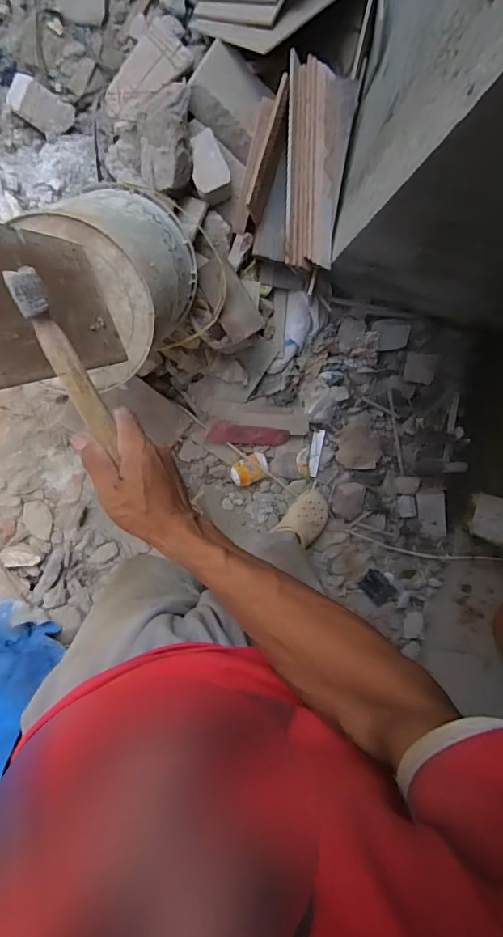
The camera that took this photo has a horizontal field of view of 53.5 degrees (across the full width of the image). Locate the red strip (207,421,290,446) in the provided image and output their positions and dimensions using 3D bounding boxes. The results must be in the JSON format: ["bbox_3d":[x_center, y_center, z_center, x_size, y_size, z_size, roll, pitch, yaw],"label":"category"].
[{"bbox_3d":[-0.006,-0.090,1.330,0.226,0.037,0.056,2,98,-29],"label":"red strip"}]

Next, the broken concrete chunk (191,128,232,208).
[{"bbox_3d":[-0.081,-0.627,1.035,0.088,0.085,0.144,-9,98,-3],"label":"broken concrete chunk"}]

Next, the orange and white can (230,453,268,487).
[{"bbox_3d":[-0.005,0.004,1.342,0.103,0.051,0.074,-25,99,-1],"label":"orange and white can"}]

